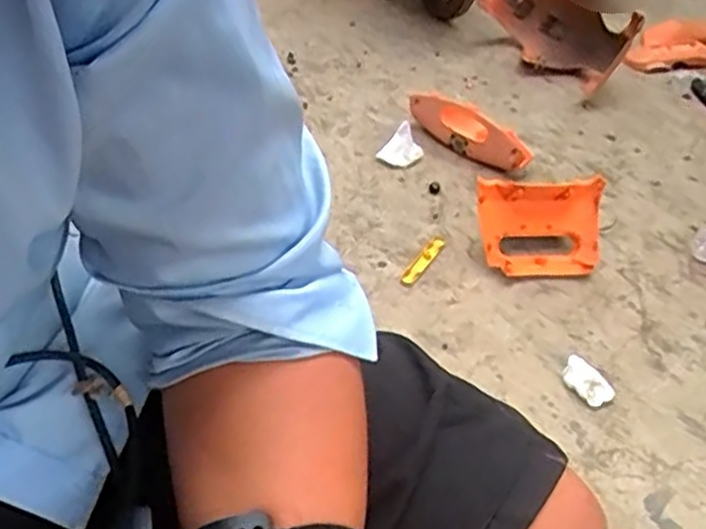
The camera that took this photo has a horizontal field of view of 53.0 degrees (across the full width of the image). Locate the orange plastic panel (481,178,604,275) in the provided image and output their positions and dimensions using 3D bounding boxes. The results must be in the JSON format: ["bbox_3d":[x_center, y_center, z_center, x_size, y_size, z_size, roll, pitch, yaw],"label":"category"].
[{"bbox_3d":[0.352,-0.074,1.323,0.243,0.115,0.162,2,41,-6],"label":"orange plastic panel"}]

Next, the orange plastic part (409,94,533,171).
[{"bbox_3d":[0.254,-0.292,1.553,0.080,0.084,0.303,-28,53,-32],"label":"orange plastic part"}]

